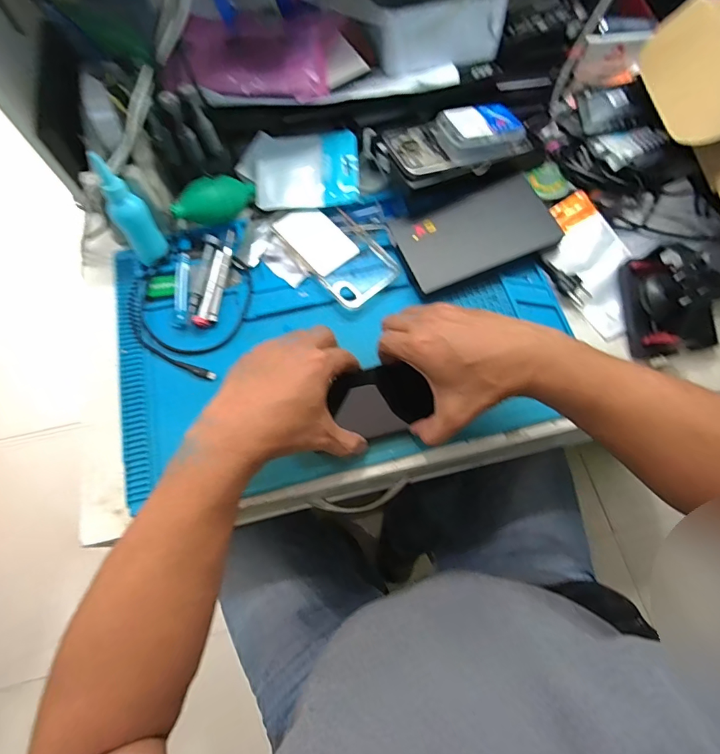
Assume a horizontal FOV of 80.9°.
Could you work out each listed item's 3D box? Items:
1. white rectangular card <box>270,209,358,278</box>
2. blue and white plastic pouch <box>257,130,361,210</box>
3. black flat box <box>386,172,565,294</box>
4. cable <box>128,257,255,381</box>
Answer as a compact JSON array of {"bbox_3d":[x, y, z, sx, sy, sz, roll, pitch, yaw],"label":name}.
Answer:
[{"bbox_3d":[-0.051,-0.162,0.488,0.059,0.007,0.092,-38,74,-13],"label":"white rectangular card"},{"bbox_3d":[-0.063,-0.244,0.498,0.123,0.009,0.089,-4,83,5],"label":"blue and white plastic pouch"},{"bbox_3d":[0.130,-0.166,0.481,0.175,0.022,0.100,-21,71,-8],"label":"black flat box"},{"bbox_3d":[-0.189,-0.081,0.467,0.136,0.006,0.139,21,71,8],"label":"cable"}]

